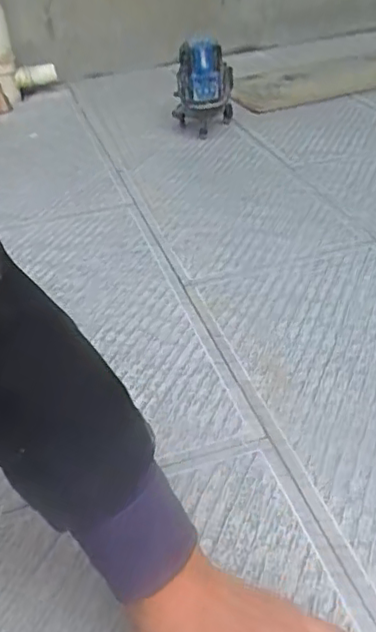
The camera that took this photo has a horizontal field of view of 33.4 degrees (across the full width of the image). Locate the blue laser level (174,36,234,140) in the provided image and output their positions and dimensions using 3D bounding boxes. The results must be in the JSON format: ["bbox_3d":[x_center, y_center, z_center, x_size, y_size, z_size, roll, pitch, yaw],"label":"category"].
[{"bbox_3d":[0.030,-0.487,1.330,0.128,0.185,0.144,-3,35,3],"label":"blue laser level"}]

